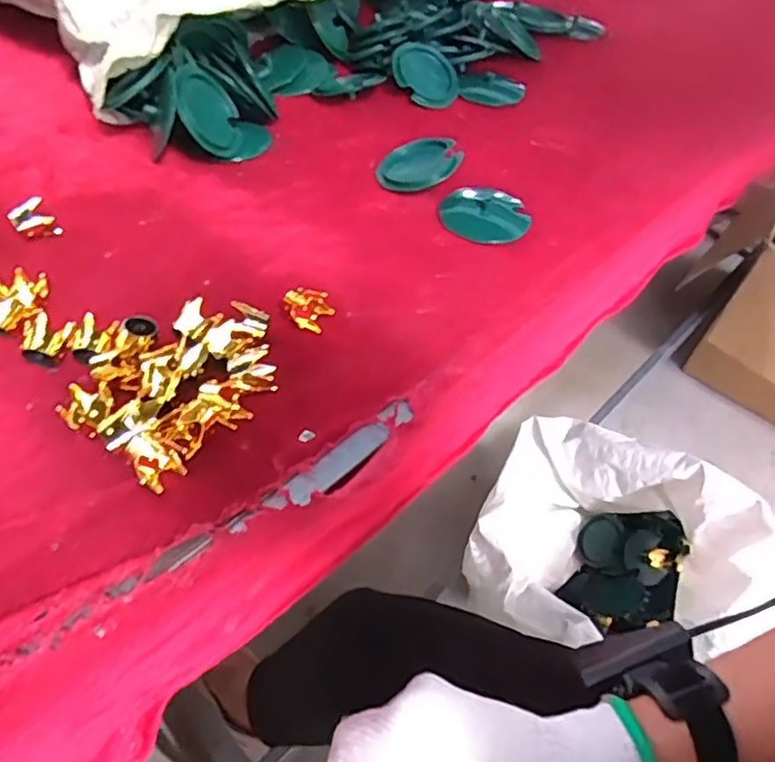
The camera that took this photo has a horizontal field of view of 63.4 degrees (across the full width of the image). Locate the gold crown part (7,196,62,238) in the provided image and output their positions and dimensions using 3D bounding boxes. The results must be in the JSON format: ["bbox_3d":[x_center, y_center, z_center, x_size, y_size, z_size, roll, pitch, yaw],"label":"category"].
[{"bbox_3d":[-0.267,-0.122,0.472,0.029,0.019,0.027,-29,58,-26],"label":"gold crown part"}]

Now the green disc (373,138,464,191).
[{"bbox_3d":[0.027,-0.194,0.556,0.074,0.009,0.052,-18,60,3],"label":"green disc"}]

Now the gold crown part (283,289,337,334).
[{"bbox_3d":[-0.054,-0.048,0.431,0.032,0.023,0.021,2,50,-3],"label":"gold crown part"}]

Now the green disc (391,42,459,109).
[{"bbox_3d":[0.045,-0.324,0.663,0.076,0.015,0.074,10,68,-25],"label":"green disc"}]

